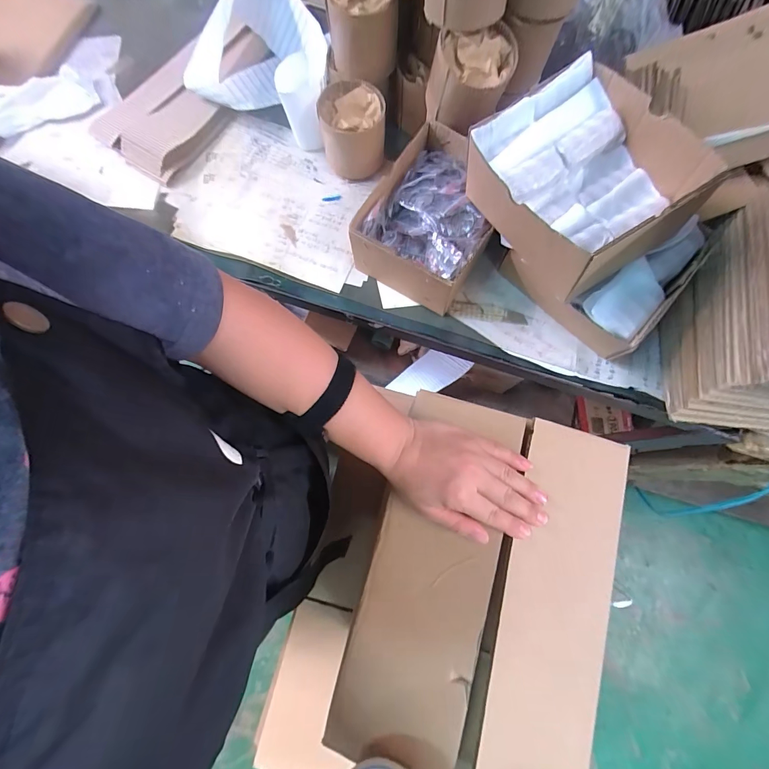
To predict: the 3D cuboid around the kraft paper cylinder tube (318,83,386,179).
[{"bbox_3d":[-0.046,-0.370,0.558,0.096,0.089,0.093,-10,78,-1],"label":"kraft paper cylinder tube"}]

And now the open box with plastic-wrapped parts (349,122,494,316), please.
[{"bbox_3d":[0.070,-0.223,0.513,0.158,0.090,0.199,31,80,7],"label":"open box with plastic-wrapped parts"}]

